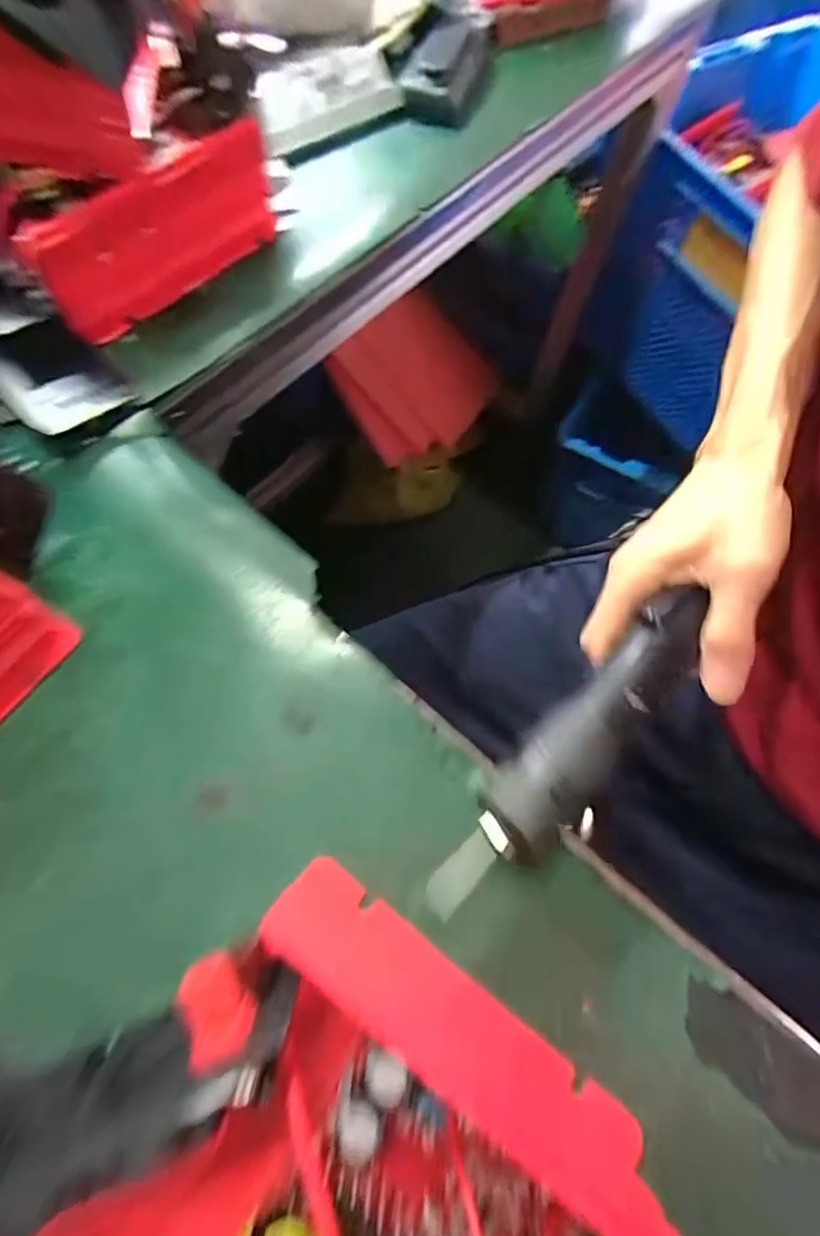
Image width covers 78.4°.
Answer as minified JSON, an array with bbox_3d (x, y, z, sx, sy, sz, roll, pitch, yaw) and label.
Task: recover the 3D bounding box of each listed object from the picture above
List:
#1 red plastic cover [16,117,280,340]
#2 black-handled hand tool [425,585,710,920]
[{"bbox_3d":[-0.146,-0.237,0.307,0.022,0.070,0.162,38,73,11],"label":"red plastic cover"},{"bbox_3d":[0.079,0.058,0.233,0.037,0.031,0.185,43,71,13],"label":"black-handled hand tool"}]

